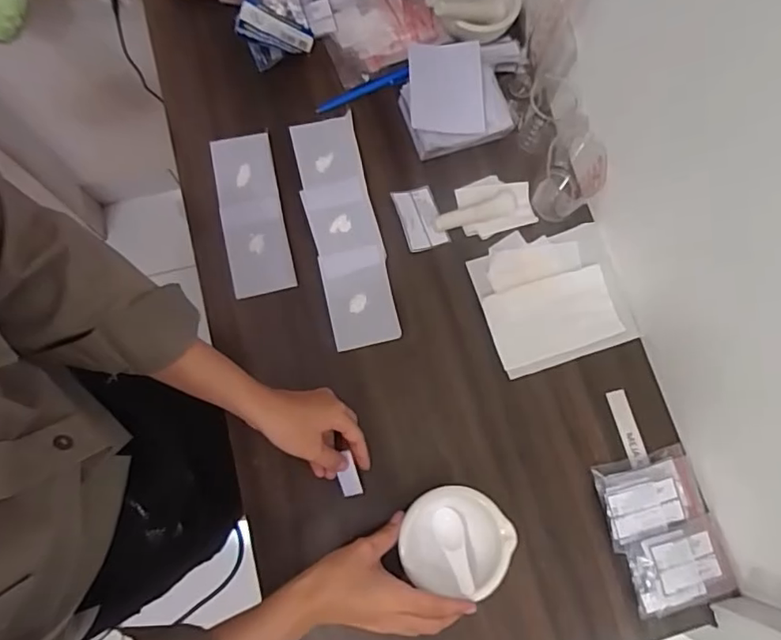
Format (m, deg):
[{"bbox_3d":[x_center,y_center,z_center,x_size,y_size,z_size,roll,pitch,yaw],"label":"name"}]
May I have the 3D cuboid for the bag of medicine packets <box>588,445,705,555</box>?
[{"bbox_3d":[0.259,0.176,0.561,0.100,0.026,0.076,-13,77,-4],"label":"bag of medicine packets"}]

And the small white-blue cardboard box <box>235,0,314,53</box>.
[{"bbox_3d":[-0.126,-0.322,0.621,0.082,0.035,0.025,19,76,-10],"label":"small white-blue cardboard box"}]

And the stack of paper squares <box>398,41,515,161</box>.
[{"bbox_3d":[0.070,-0.265,0.659,0.118,0.037,0.131,-16,77,-5],"label":"stack of paper squares"}]

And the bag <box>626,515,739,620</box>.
[{"bbox_3d":[0.281,0.237,0.536,0.097,0.027,0.073,-11,77,-4],"label":"bag"}]

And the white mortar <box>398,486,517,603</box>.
[{"bbox_3d":[0.062,0.205,0.532,0.100,0.053,0.089,13,76,2],"label":"white mortar"}]

